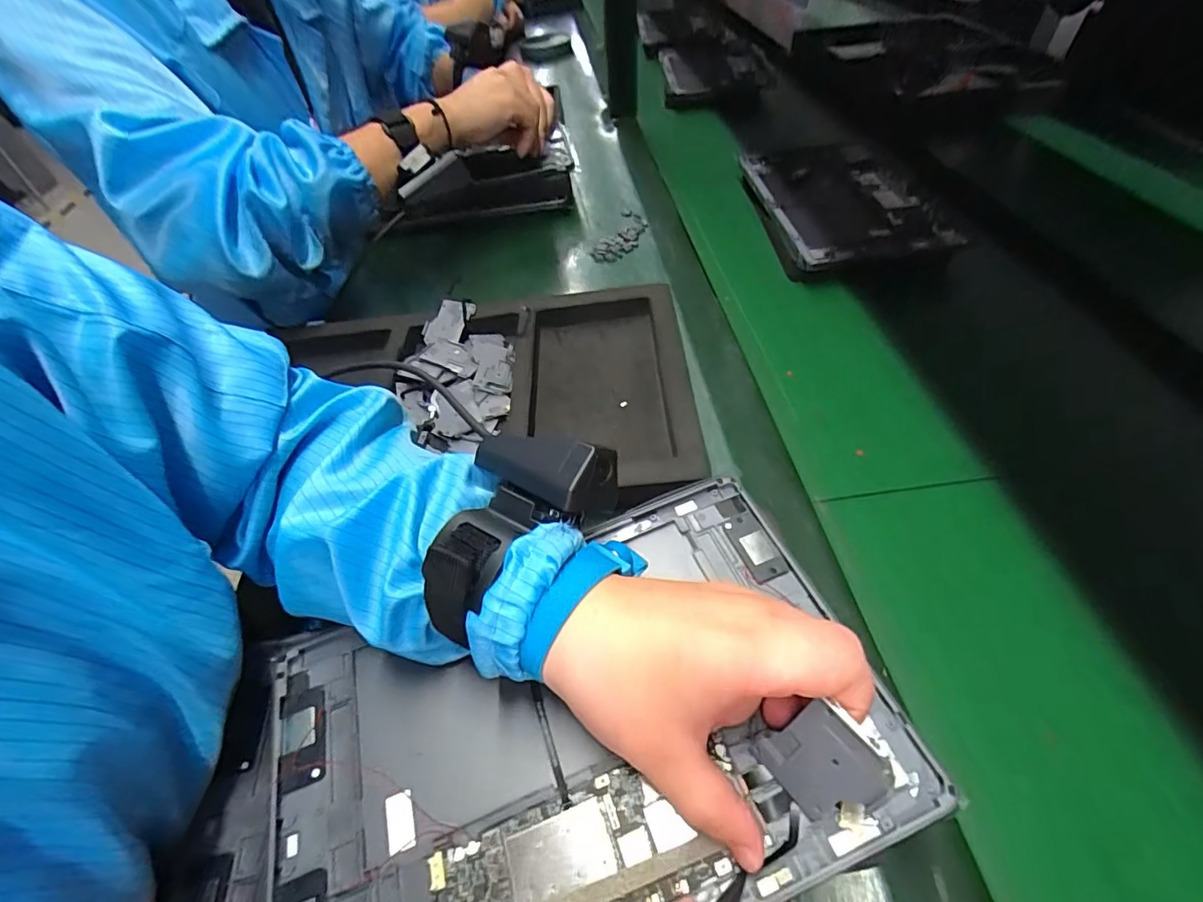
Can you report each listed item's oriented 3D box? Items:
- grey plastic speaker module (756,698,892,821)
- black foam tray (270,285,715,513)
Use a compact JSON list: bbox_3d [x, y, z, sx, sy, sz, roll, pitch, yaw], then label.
[{"bbox_3d":[0.078,0.112,0.184,0.004,0.048,0.031,-15,52,-38],"label":"grey plastic speaker module"},{"bbox_3d":[-0.003,-0.053,0.400,0.159,0.024,0.227,-3,51,2],"label":"black foam tray"}]

